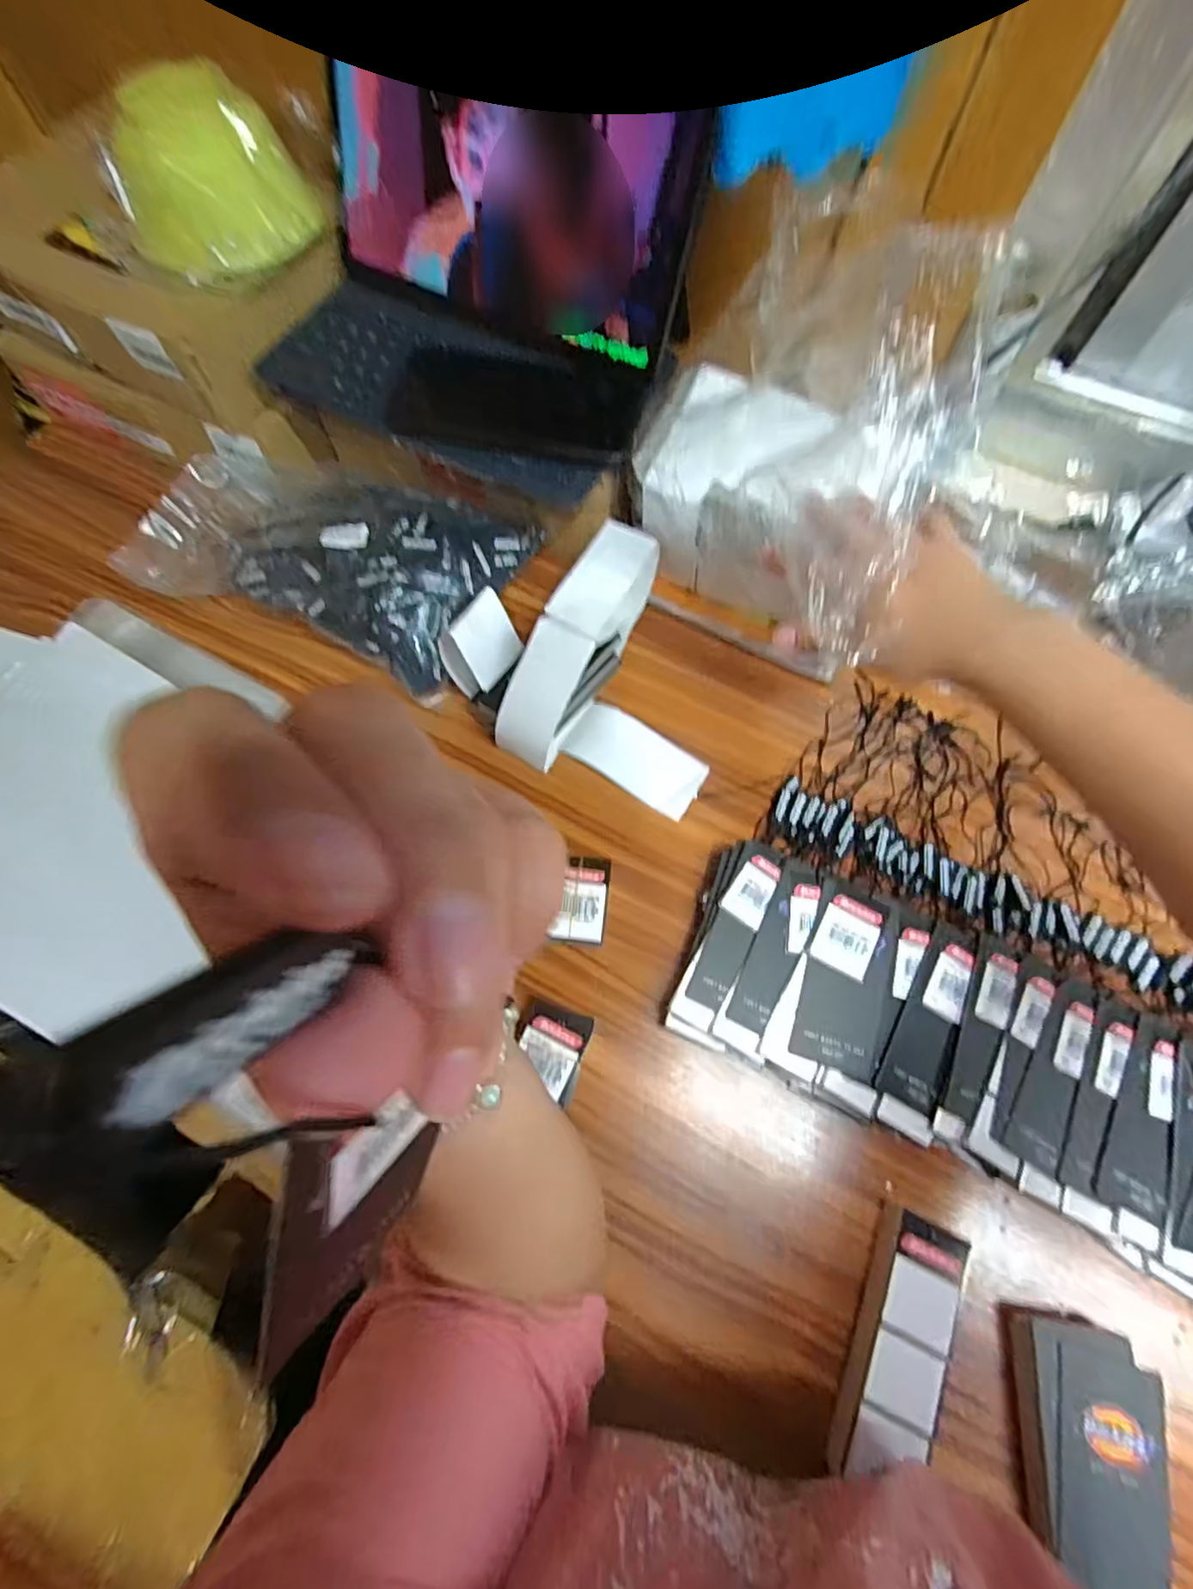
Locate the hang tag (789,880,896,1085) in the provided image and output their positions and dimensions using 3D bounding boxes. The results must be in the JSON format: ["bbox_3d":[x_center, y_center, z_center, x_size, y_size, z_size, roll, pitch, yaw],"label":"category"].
[{"bbox_3d":[0.153,0.111,0.370,0.055,0.004,0.107,21,75,2],"label":"hang tag"}]

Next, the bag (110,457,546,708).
[{"bbox_3d":[-0.202,-0.182,0.473,0.276,0.072,0.161,17,69,6],"label":"bag"}]

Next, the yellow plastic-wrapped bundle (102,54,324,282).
[{"bbox_3d":[-0.252,-0.397,0.397,0.131,0.076,0.092,-19,69,-8],"label":"yellow plastic-wrapped bundle"}]

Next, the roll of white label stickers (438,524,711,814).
[{"bbox_3d":[0.009,-0.081,0.433,0.170,0.077,0.180,-34,72,-13],"label":"roll of white label stickers"}]

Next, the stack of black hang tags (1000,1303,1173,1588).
[{"bbox_3d":[0.242,0.328,0.298,0.059,0.021,0.113,9,68,3],"label":"stack of black hang tags"}]

